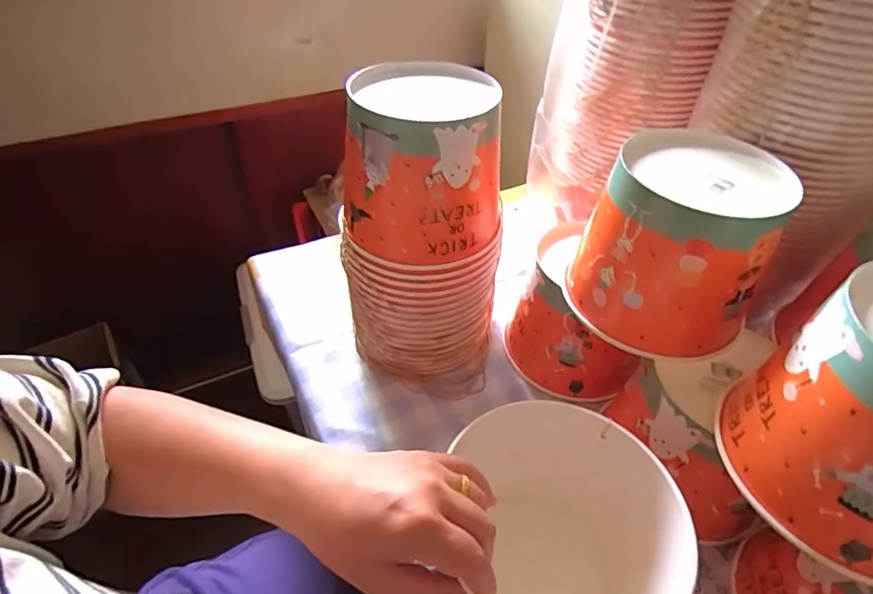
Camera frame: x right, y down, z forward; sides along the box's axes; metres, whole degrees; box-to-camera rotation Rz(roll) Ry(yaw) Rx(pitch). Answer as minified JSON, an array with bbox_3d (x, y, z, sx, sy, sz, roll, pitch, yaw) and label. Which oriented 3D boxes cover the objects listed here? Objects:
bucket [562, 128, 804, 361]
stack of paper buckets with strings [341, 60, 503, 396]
[{"bbox_3d":[0.198,-0.046,0.419,0.136,0.126,0.144,25,48,23],"label":"bucket"},{"bbox_3d":[-0.010,-0.058,0.503,0.141,0.280,0.140,6,44,5],"label":"stack of paper buckets with strings"}]

